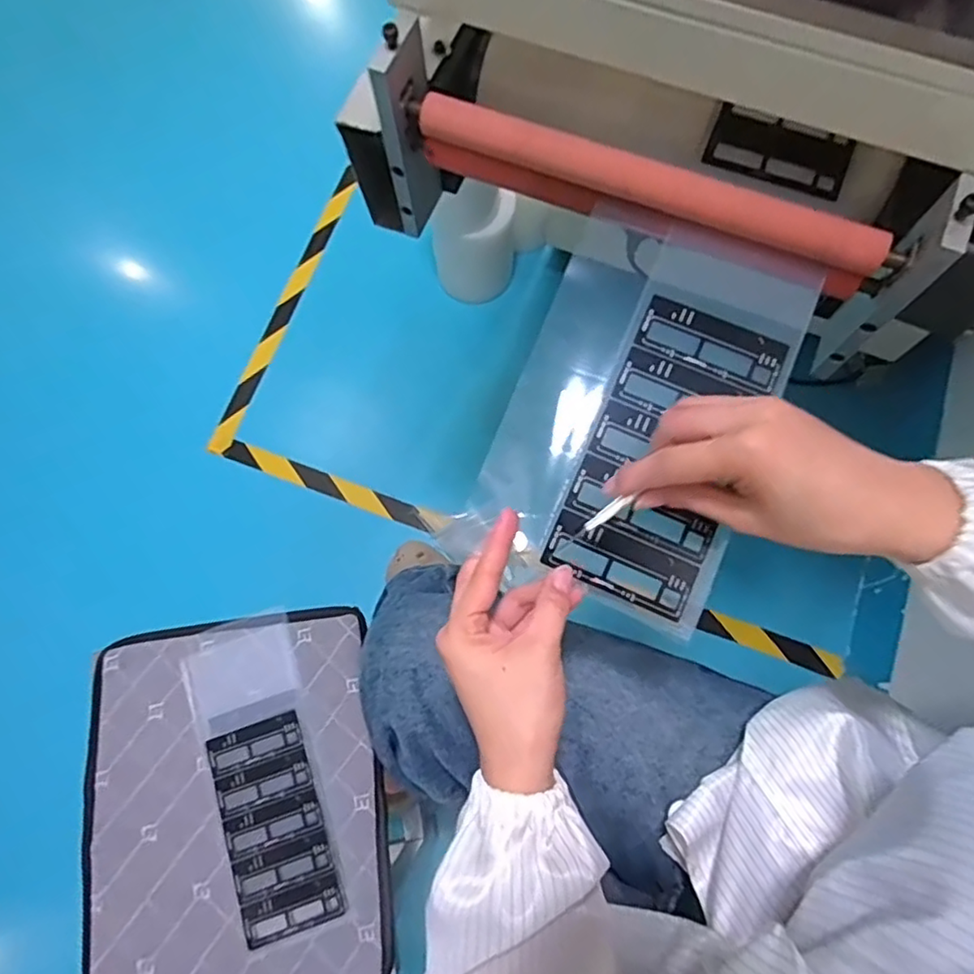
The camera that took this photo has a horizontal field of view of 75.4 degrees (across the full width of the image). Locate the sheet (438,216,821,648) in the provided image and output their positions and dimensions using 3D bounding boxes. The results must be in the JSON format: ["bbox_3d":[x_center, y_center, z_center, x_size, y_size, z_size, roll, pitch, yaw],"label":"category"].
[{"bbox_3d":[0.092,-0.046,0.381,0.148,0.034,0.231,24,77,8],"label":"sheet"}]

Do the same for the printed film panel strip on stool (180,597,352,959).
[{"bbox_3d":[-0.204,0.258,0.584,0.105,0.005,0.274,-20,75,-4],"label":"printed film panel strip on stool"}]

